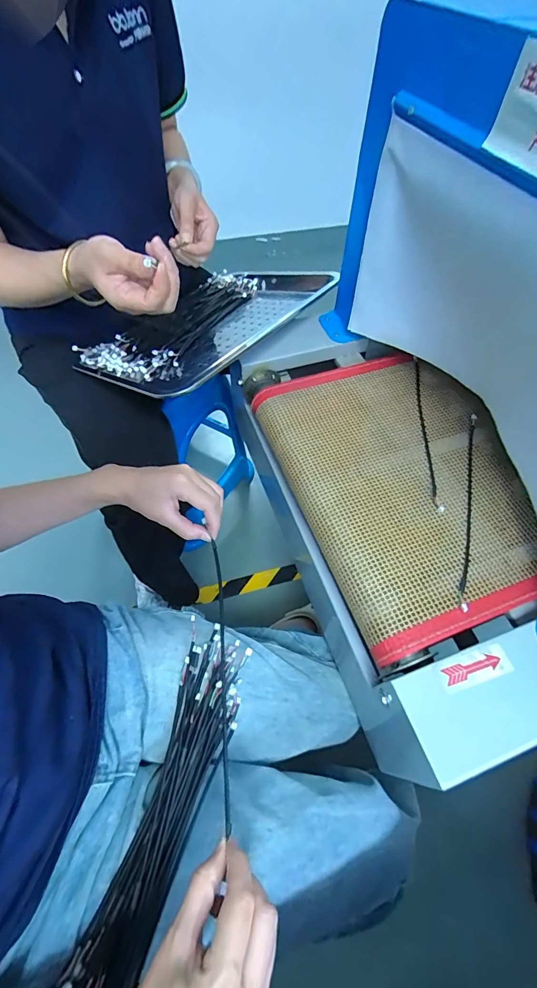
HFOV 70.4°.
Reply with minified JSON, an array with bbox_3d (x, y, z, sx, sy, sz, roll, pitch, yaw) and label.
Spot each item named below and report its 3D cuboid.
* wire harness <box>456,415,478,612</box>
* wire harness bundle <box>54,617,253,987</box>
[{"bbox_3d":[0.244,0.008,0.462,0.015,0.021,0.281,16,63,8],"label":"wire harness"},{"bbox_3d":[-0.092,0.279,0.365,0.076,0.036,0.306,14,47,7],"label":"wire harness bundle"}]

